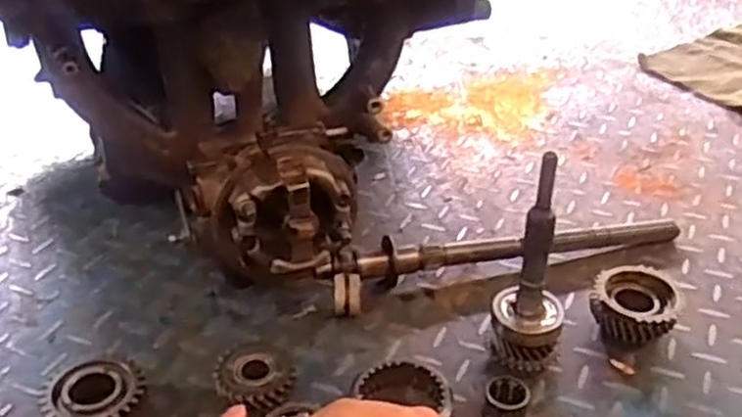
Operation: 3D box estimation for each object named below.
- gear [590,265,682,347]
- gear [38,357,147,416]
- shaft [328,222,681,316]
[{"bbox_3d":[0.208,0.077,0.611,0.066,0.034,0.071,16,37,21],"label":"gear"},{"bbox_3d":[-0.187,0.134,0.526,0.065,0.035,0.064,1,34,-1],"label":"gear"},{"bbox_3d":[0.116,0.036,0.667,0.318,0.034,0.040,-10,36,-16],"label":"shaft"}]

